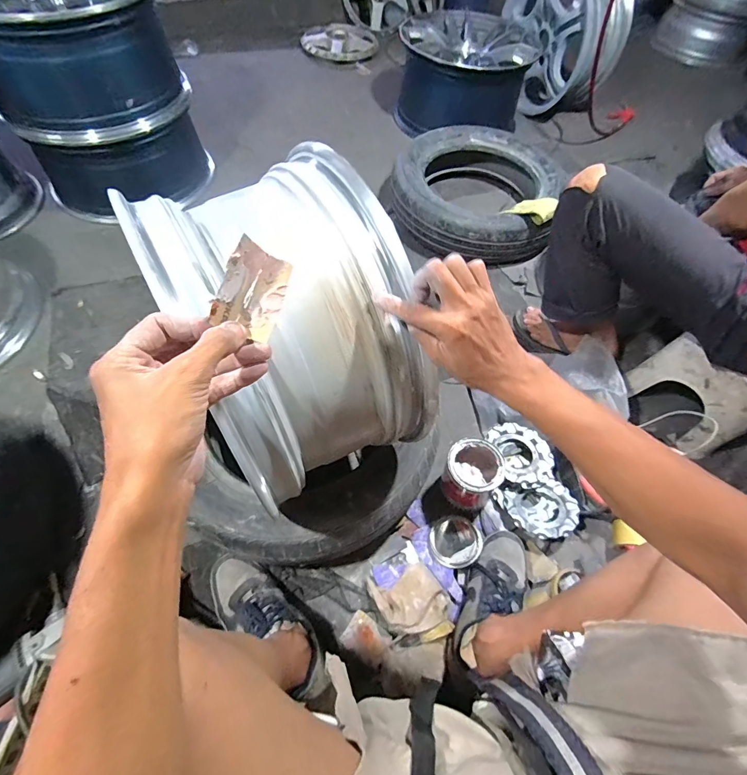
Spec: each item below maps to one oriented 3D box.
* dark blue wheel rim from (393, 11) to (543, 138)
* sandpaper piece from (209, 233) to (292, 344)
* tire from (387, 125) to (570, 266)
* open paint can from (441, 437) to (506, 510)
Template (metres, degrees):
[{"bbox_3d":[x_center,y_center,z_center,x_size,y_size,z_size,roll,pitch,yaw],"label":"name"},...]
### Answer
[{"bbox_3d":[0.343,-1.186,1.492,0.493,0.253,0.451,3,59,-2],"label":"dark blue wheel rim"},{"bbox_3d":[-0.087,-0.072,0.285,0.025,0.040,0.062,19,86,21],"label":"sandpaper piece"},{"bbox_3d":[0.299,-0.595,1.197,0.456,0.148,0.467,2,59,-3],"label":"tire"},{"bbox_3d":[0.193,0.169,0.765,0.107,0.112,0.107,2,59,-3],"label":"open paint can"}]

